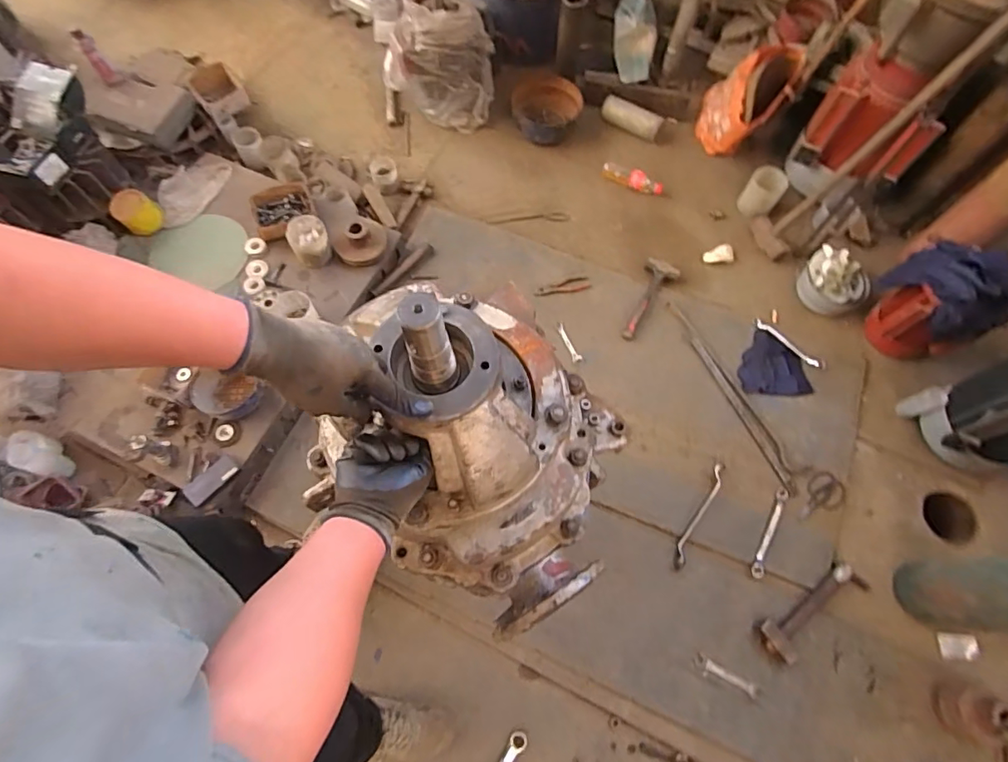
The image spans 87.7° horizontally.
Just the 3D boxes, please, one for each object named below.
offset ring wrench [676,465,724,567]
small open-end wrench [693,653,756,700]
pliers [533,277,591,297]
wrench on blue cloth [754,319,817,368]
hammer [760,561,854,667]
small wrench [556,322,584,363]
[{"bbox_3d":[0.529,0.359,1.417,0.038,0.020,0.316,30,72,11],"label":"offset ring wrench"},{"bbox_3d":[0.539,0.724,1.281,0.151,0.012,0.039,27,71,10],"label":"small open-end wrench"},{"bbox_3d":[0.189,-0.306,1.706,0.187,0.017,0.052,-11,69,-4],"label":"pliers"},{"bbox_3d":[0.879,-0.120,1.634,0.035,0.013,0.220,-40,74,-14],"label":"wrench on blue cloth"},{"bbox_3d":[0.784,0.578,1.316,0.326,0.064,0.105,-27,71,-10],"label":"hammer"},{"bbox_3d":[0.203,-0.118,1.635,0.035,0.013,0.146,-22,70,-8],"label":"small wrench"}]

